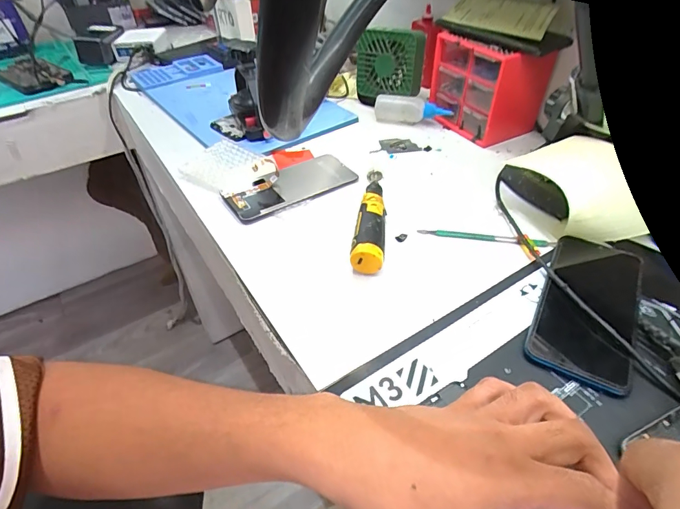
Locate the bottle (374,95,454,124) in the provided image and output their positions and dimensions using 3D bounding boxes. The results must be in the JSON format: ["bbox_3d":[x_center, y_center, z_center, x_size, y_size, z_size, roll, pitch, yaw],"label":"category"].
[{"bbox_3d":[0.112,-0.224,0.642,0.112,0.038,0.032,6,44,7],"label":"bottle"}]

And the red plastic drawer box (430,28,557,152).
[{"bbox_3d":[0.199,-0.239,0.591,0.081,0.120,0.147,-23,48,-22],"label":"red plastic drawer box"}]

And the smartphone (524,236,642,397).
[{"bbox_3d":[0.215,0.042,0.361,0.071,0.015,0.159,22,48,22],"label":"smartphone"}]

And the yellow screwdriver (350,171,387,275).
[{"bbox_3d":[0.037,-0.047,0.455,0.030,0.029,0.168,5,44,6],"label":"yellow screwdriver"}]

